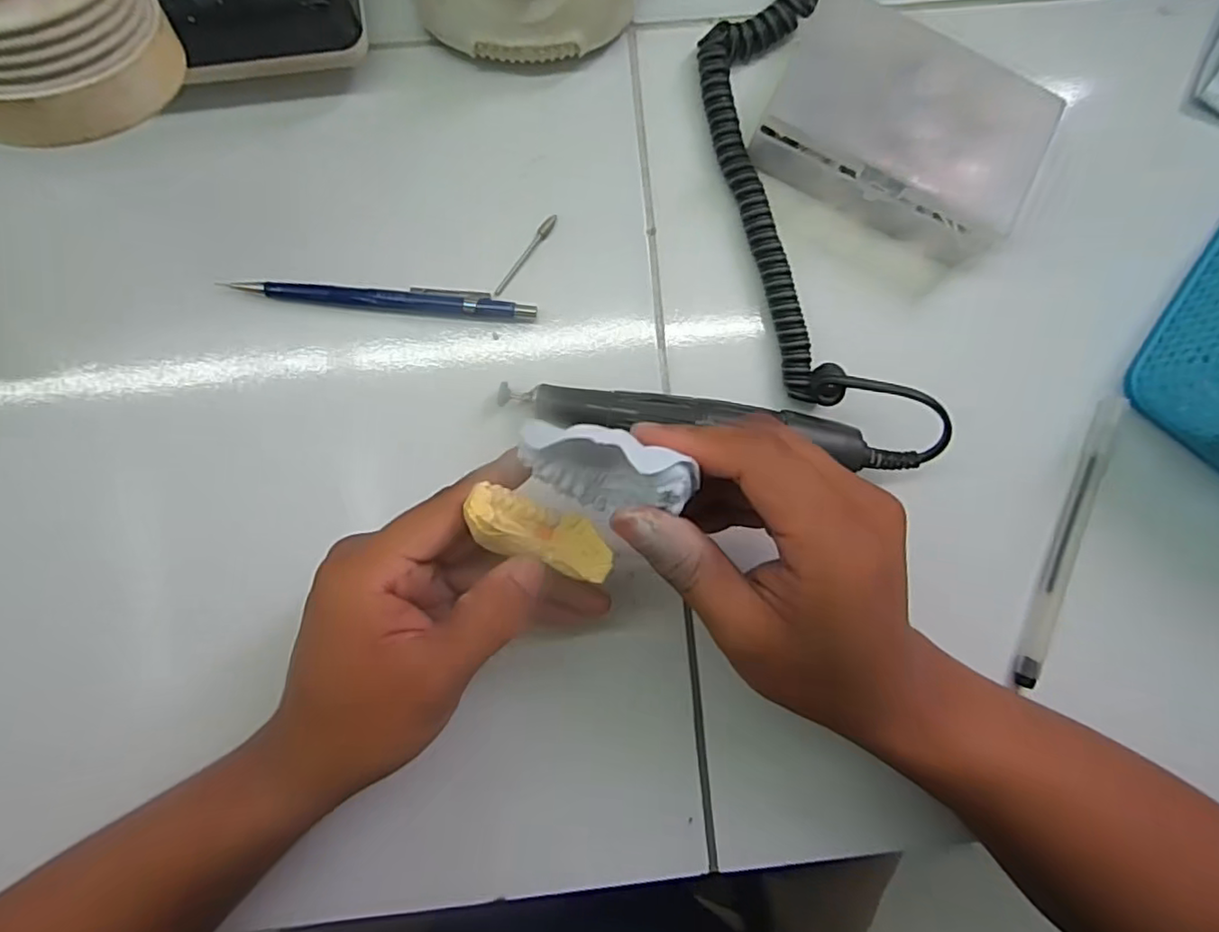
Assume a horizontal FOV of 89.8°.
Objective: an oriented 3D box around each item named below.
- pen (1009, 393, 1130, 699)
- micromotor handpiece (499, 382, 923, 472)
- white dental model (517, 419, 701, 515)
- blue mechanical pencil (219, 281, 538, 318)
[{"bbox_3d":[0.216,0.036,0.288,0.009,0.011,0.139,18,89,-2],"label":"pen"},{"bbox_3d":[0.043,-0.019,0.272,0.182,0.025,0.020,8,89,-2],"label":"micromotor handpiece"},{"bbox_3d":[-0.002,0.002,0.217,0.059,0.055,0.027,21,89,-2],"label":"white dental model"},{"bbox_3d":[-0.101,-0.076,0.276,0.132,0.010,0.013,4,89,-2],"label":"blue mechanical pencil"}]

